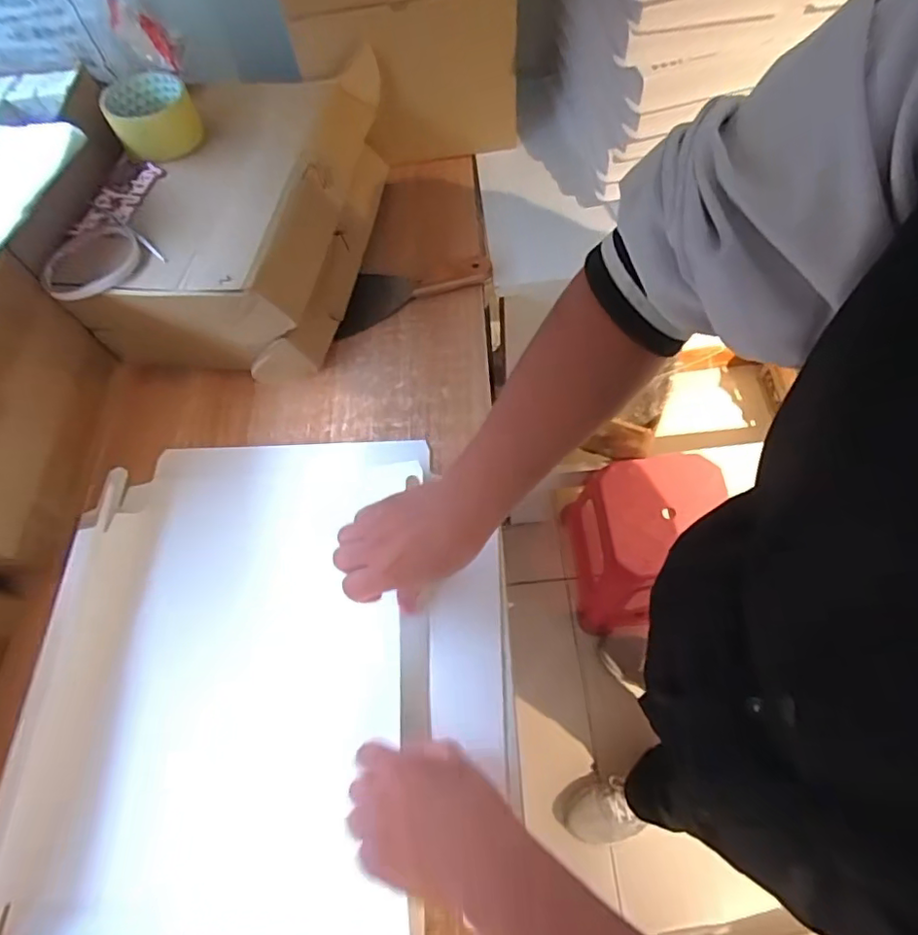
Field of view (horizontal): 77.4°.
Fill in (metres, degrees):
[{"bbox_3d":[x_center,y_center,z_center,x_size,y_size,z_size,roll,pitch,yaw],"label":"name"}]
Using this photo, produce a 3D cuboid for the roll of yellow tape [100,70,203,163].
[{"bbox_3d":[-0.324,-0.372,0.606,0.082,0.056,0.082,-2,64,4],"label":"roll of yellow tape"}]

